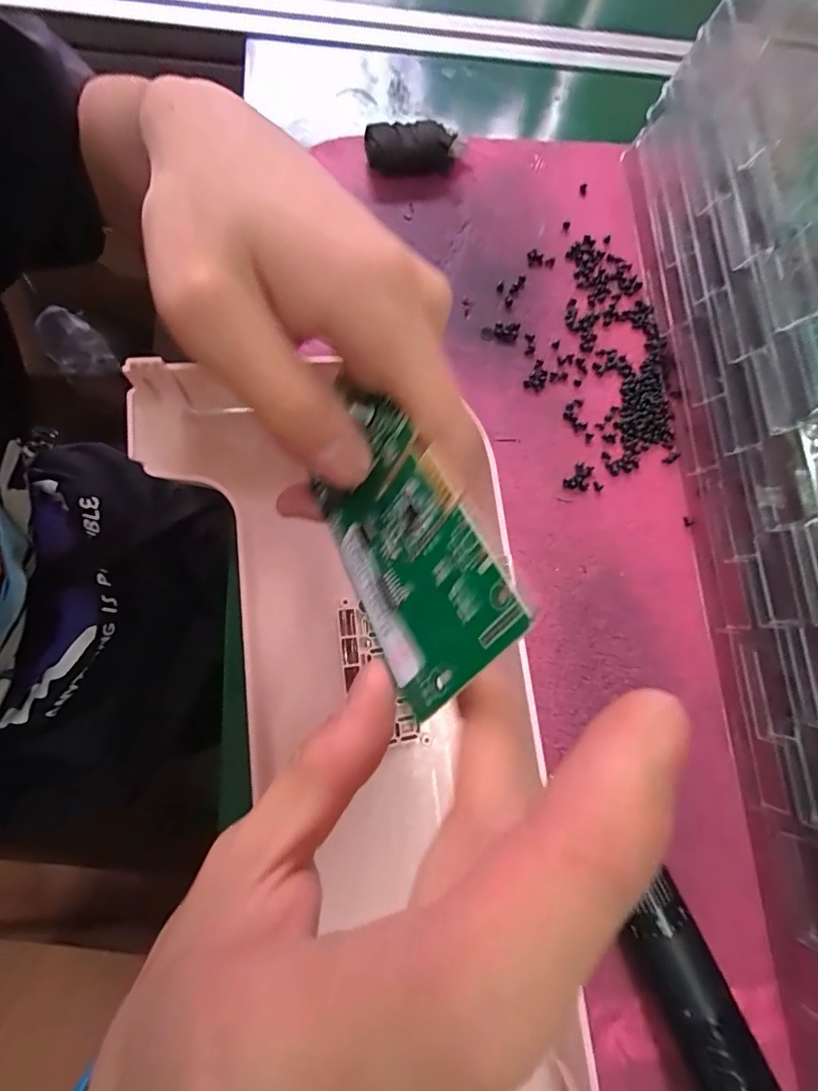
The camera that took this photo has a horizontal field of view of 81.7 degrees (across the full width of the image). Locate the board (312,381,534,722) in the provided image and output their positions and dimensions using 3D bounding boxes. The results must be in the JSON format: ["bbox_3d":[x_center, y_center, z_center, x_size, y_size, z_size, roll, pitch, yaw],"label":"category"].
[{"bbox_3d":[-0.004,-0.001,0.125,0.004,0.044,0.081,1,47,-39],"label":"board"}]

